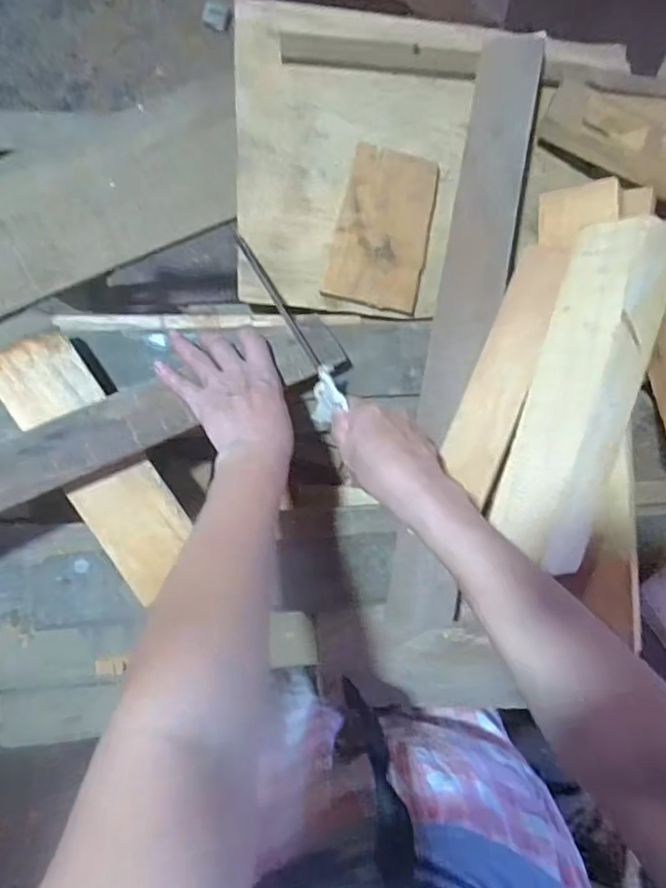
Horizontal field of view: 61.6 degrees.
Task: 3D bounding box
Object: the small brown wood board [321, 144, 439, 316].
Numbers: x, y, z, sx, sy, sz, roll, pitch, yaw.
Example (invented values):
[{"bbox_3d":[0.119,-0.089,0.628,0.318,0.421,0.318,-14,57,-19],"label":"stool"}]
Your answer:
[{"bbox_3d":[0.050,-0.208,0.542,0.090,0.010,0.149,13,88,-6],"label":"small brown wood board"}]

